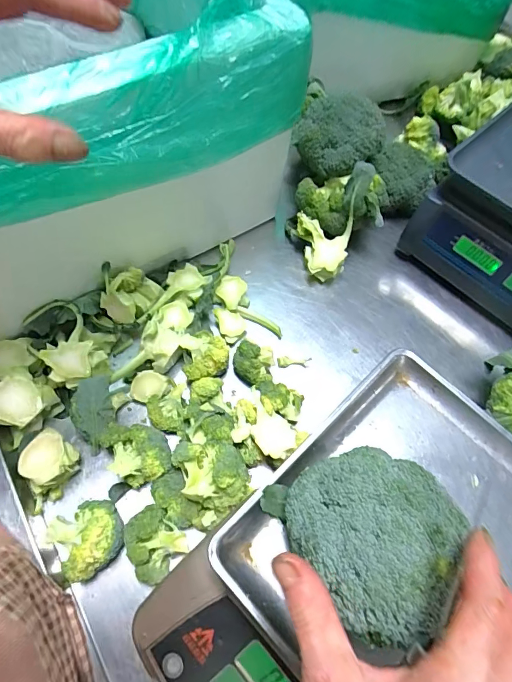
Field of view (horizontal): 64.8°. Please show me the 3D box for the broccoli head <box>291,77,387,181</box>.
[{"bbox_3d":[0.105,-0.277,0.542,0.123,0.084,0.089,35,67,14],"label":"broccoli head"}]

